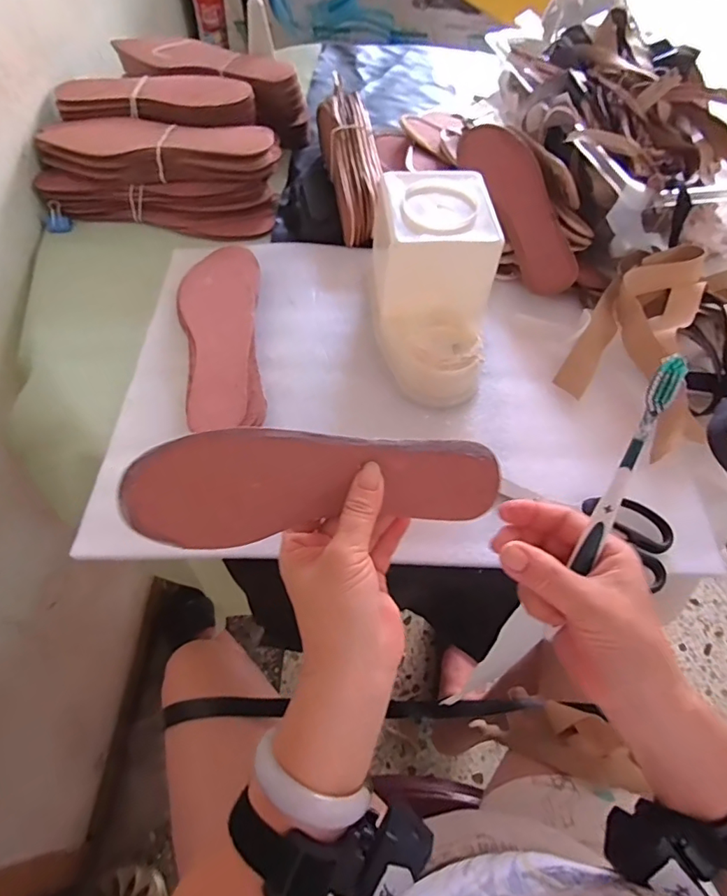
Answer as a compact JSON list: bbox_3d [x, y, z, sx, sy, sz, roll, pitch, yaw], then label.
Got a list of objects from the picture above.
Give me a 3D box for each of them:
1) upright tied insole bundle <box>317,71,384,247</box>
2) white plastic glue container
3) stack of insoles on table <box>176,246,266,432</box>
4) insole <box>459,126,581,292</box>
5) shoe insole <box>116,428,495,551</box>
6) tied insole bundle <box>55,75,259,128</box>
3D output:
[{"bbox_3d":[-0.009,-0.341,0.603,0.063,0.072,0.220,-9,60,-8],"label":"upright tied insole bundle"},{"bbox_3d":[0.063,-0.148,0.466,0.109,0.111,0.190,1,59,-3],"label":"white plastic glue container"},{"bbox_3d":[-0.139,-0.113,0.490,0.080,0.019,0.235,-5,59,-6],"label":"stack of insoles on table"},{"bbox_3d":[0.168,-0.268,0.554,0.064,0.020,0.225,-30,72,25],"label":"insole"},{"bbox_3d":[-0.031,0.019,0.311,0.224,0.010,0.066,-6,94,-4],"label":"shoe insole"},{"bbox_3d":[-0.249,-0.422,0.614,0.232,0.029,0.081,6,59,1],"label":"tied insole bundle"}]

